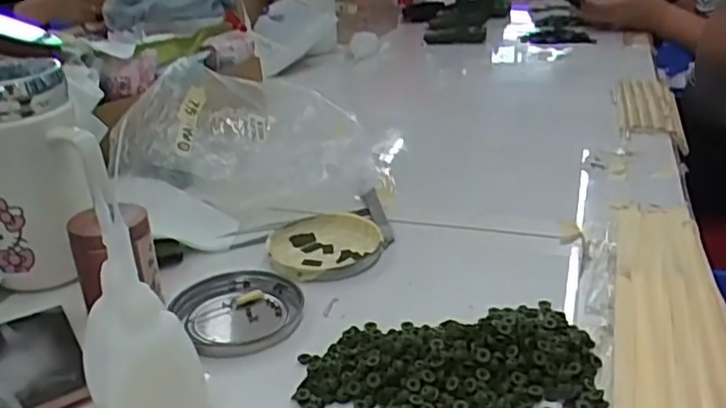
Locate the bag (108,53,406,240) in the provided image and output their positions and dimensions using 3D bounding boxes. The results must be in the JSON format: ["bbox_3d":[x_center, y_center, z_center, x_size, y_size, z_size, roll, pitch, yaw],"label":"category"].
[{"bbox_3d":[-0.084,-0.055,0.569,0.209,0.092,0.150,-1,24,2],"label":"bag"}]

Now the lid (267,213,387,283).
[{"bbox_3d":[-0.026,0.028,0.482,0.078,0.009,0.084,-2,24,1],"label":"lid"}]

